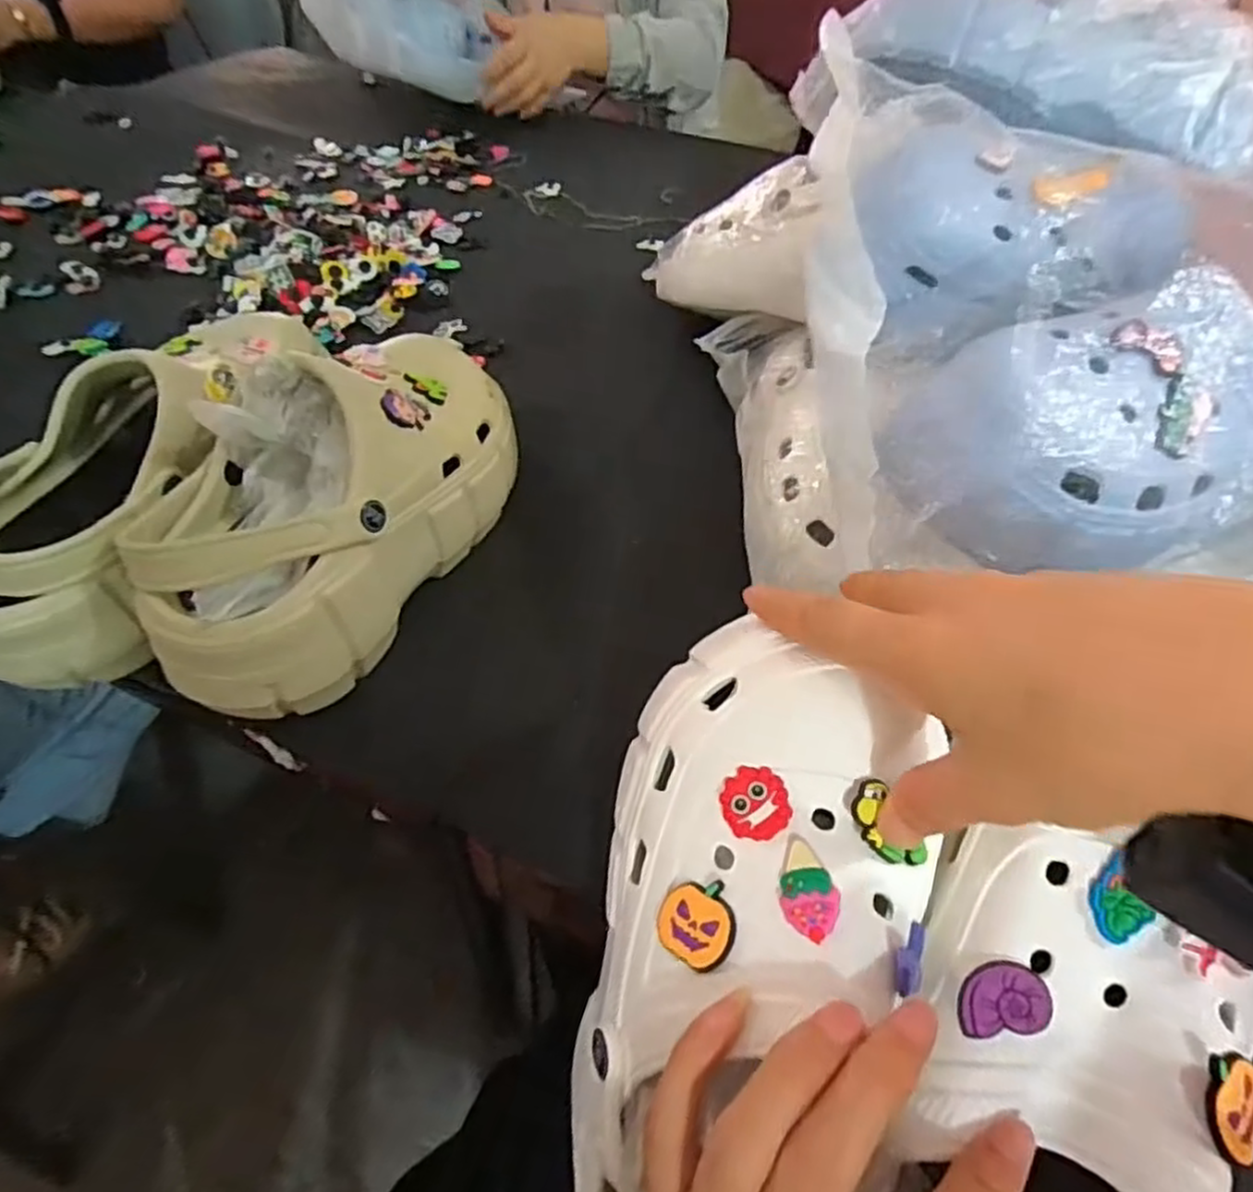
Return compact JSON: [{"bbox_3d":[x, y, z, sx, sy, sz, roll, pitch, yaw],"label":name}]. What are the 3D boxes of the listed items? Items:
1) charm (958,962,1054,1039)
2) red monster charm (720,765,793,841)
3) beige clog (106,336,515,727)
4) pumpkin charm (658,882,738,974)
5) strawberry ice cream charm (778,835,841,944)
[{"bbox_3d":[0.116,0.125,0.229,0.026,0.010,0.019,-8,62,9],"label":"charm"},{"bbox_3d":[0.044,0.070,0.251,0.023,0.004,0.023,-4,74,15],"label":"red monster charm"},{"bbox_3d":[-0.150,-0.059,0.401,0.101,0.105,0.254,20,50,13],"label":"beige clog"},{"bbox_3d":[0.024,0.110,0.246,0.027,0.011,0.026,-6,59,29],"label":"pumpkin charm"},{"bbox_3d":[0.058,0.093,0.236,0.016,0.006,0.030,-2,49,-6],"label":"strawberry ice cream charm"}]

